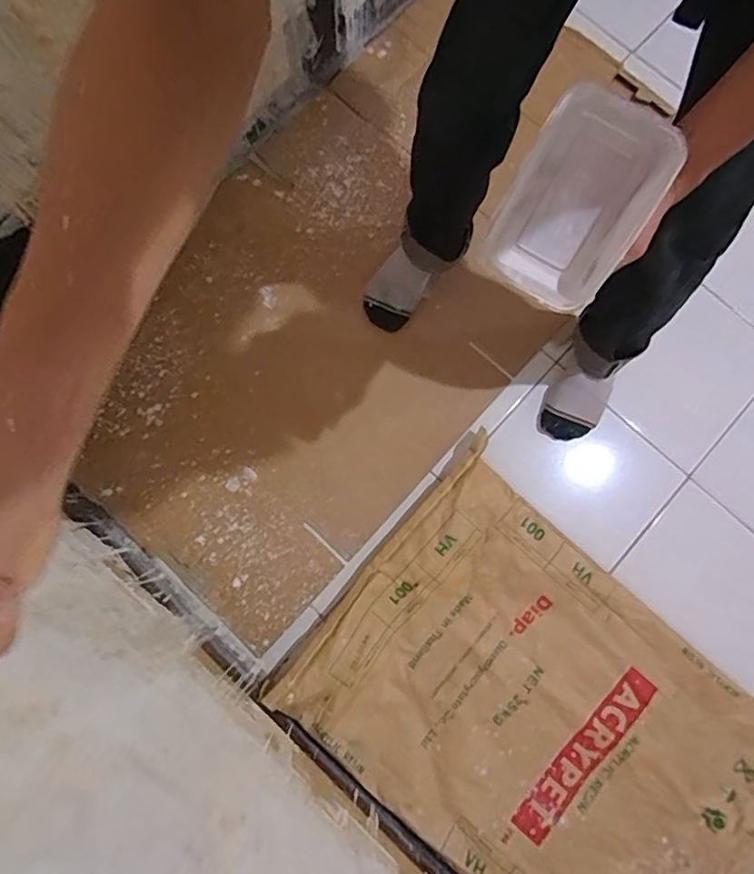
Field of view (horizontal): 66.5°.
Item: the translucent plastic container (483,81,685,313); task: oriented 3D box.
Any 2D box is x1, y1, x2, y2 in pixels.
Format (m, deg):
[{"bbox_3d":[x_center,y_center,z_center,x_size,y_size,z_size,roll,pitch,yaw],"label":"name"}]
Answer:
[{"bbox_3d":[0.184,-0.218,0.536,0.117,0.051,0.178,28,116,3],"label":"translucent plastic container"}]

